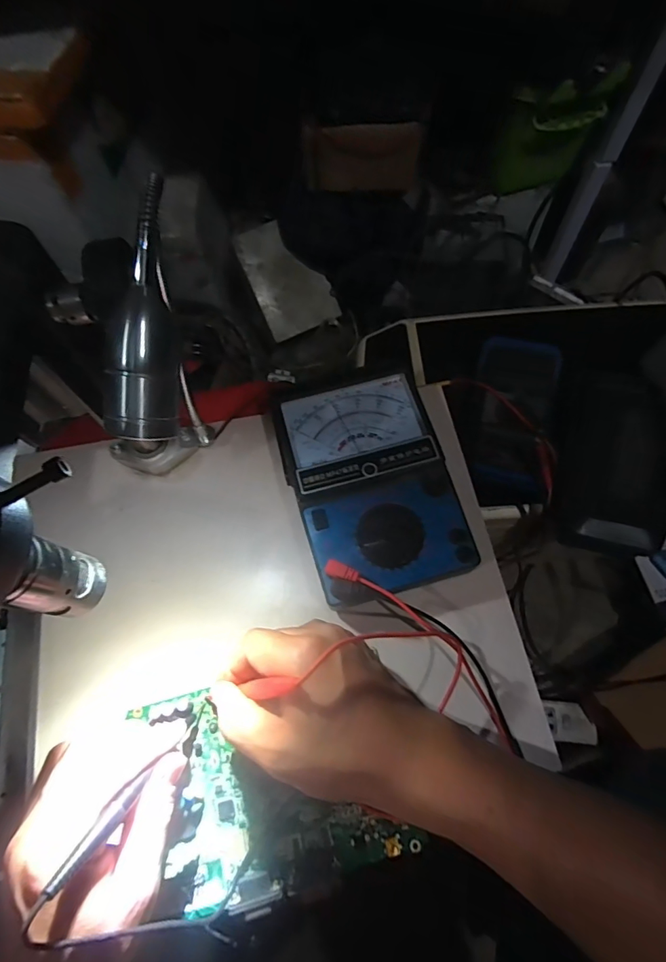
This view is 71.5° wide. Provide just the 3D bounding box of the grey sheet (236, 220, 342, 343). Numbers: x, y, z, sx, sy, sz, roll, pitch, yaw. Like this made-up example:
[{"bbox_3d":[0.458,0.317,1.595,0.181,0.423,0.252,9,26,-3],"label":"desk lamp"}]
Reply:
[{"bbox_3d":[-0.084,-0.381,0.875,0.137,0.011,0.192,-25,109,-4],"label":"grey sheet"}]

